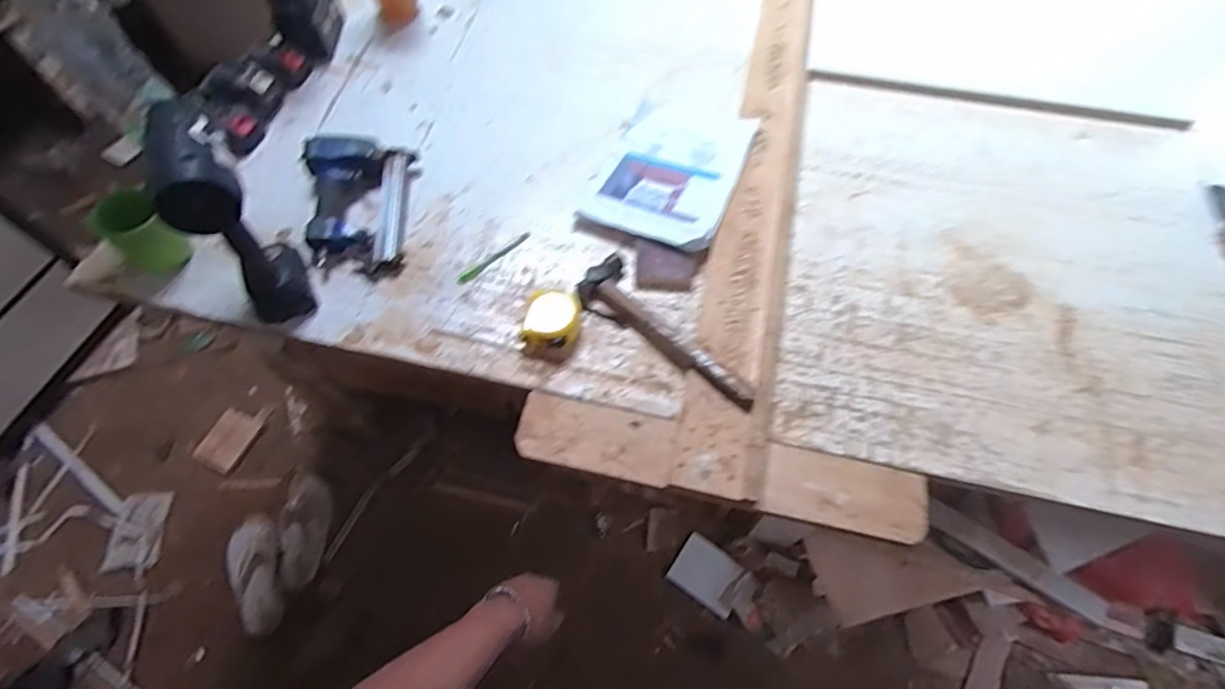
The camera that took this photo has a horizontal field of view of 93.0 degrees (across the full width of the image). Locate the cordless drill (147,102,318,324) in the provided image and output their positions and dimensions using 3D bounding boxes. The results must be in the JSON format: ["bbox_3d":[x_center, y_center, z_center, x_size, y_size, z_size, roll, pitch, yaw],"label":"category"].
[{"bbox_3d":[-0.479,-0.164,0.731,0.086,0.250,0.171,-32,64,-17],"label":"cordless drill"}]

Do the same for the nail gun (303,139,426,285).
[{"bbox_3d":[-0.372,-0.208,0.867,0.157,0.055,0.239,-6,60,-3],"label":"nail gun"}]

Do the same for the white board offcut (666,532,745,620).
[{"bbox_3d":[0.227,0.548,1.384,0.156,0.009,0.126,33,82,17],"label":"white board offcut"}]

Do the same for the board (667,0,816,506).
[{"bbox_3d":[0.258,-0.339,0.953,0.115,0.024,1.205,12,62,6],"label":"board"}]

